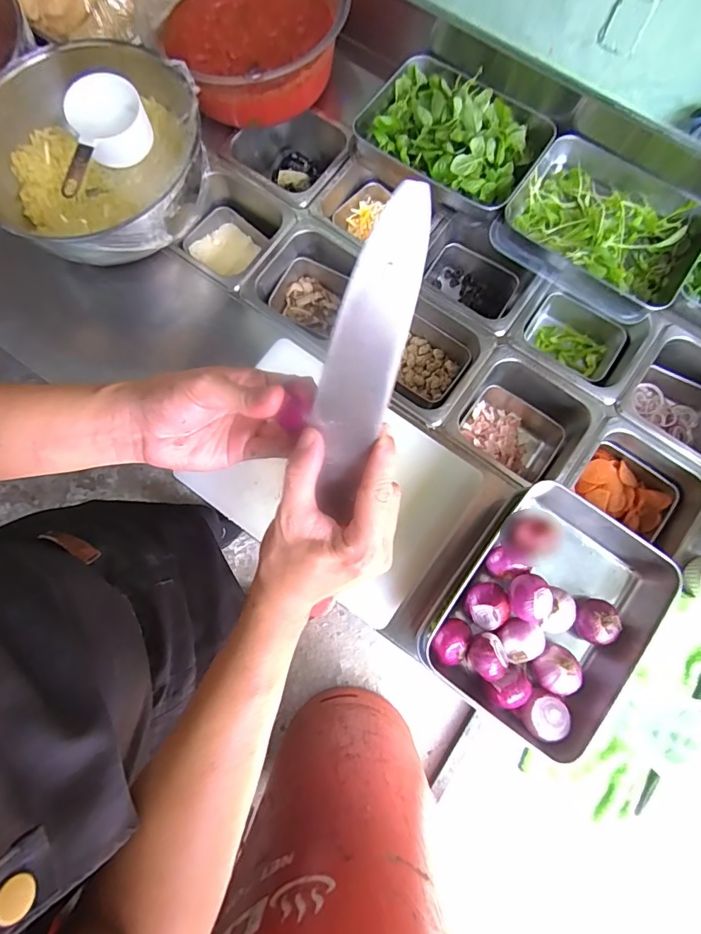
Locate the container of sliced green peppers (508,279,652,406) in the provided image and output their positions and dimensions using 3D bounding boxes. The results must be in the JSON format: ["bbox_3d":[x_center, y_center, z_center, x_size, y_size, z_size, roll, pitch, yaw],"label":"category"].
[{"bbox_3d":[0.333,-0.184,0.702,0.174,0.095,0.153,35,82,7],"label":"container of sliced green peppers"}]

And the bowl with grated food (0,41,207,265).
[{"bbox_3d":[-0.351,-0.423,0.629,0.292,0.139,0.289,0,79,1],"label":"bowl with grated food"}]

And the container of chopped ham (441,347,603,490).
[{"bbox_3d":[0.240,-0.057,0.677,0.176,0.096,0.162,34,82,7],"label":"container of chopped ham"}]

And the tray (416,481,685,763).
[{"bbox_3d":[0.221,0.164,0.521,0.210,0.067,0.256,40,82,8],"label":"tray"}]

